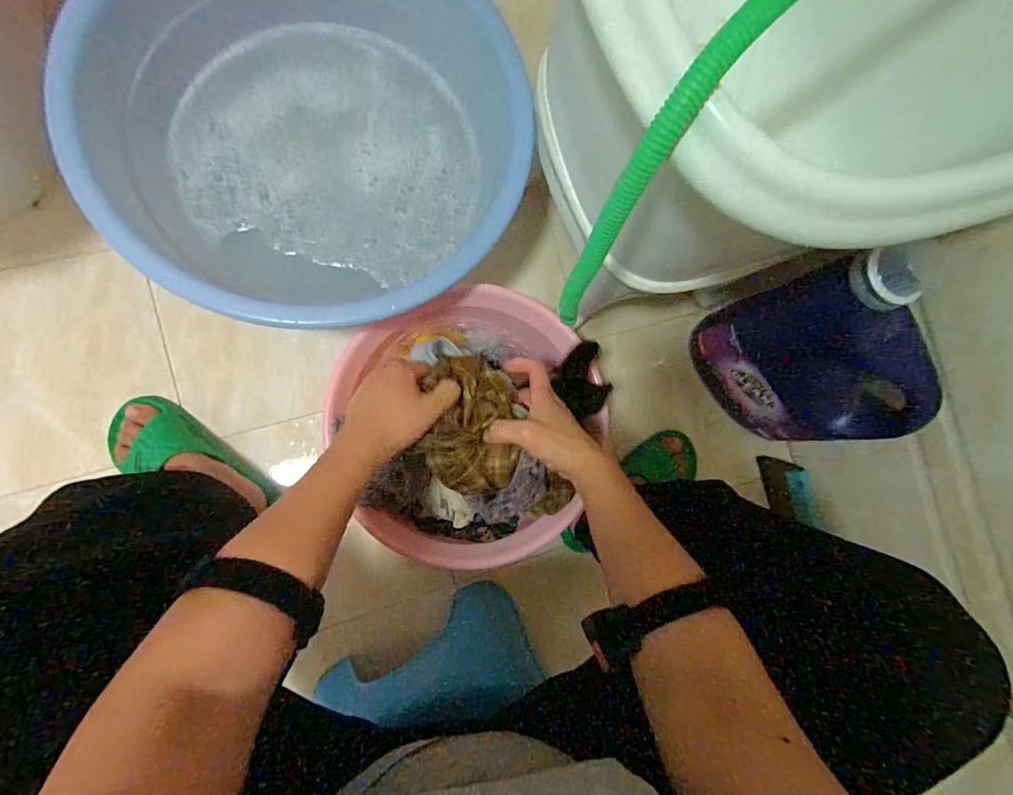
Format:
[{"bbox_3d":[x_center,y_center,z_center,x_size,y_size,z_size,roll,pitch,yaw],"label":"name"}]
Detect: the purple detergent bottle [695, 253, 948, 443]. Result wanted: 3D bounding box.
[{"bbox_3d":[0.385,-0.042,0.611,0.097,0.315,0.224,-30,88,-7],"label":"purple detergent bottle"}]

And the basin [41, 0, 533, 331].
[{"bbox_3d":[-0.219,-0.331,0.598,0.481,0.160,0.471,0,85,-5],"label":"basin"}]

